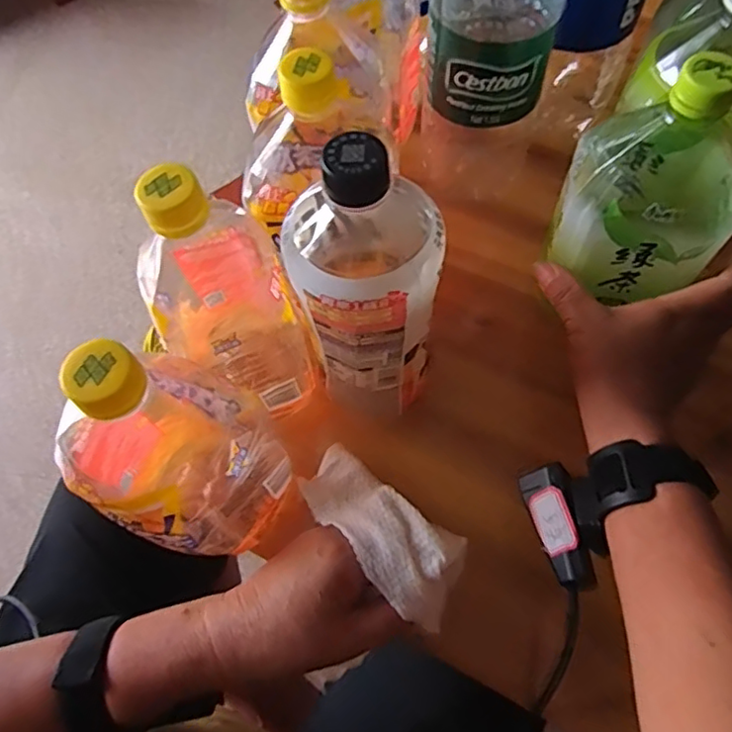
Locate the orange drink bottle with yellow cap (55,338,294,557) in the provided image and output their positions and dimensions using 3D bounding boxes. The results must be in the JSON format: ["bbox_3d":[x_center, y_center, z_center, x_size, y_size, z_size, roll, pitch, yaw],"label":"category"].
[{"bbox_3d":[-0.109,0.044,0.330,0.106,0.197,0.087,23,68,13],"label":"orange drink bottle with yellow cap"}]

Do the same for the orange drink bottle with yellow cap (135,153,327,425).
[{"bbox_3d":[-0.086,-0.040,0.367,0.074,0.201,0.104,-28,67,-10],"label":"orange drink bottle with yellow cap"}]

